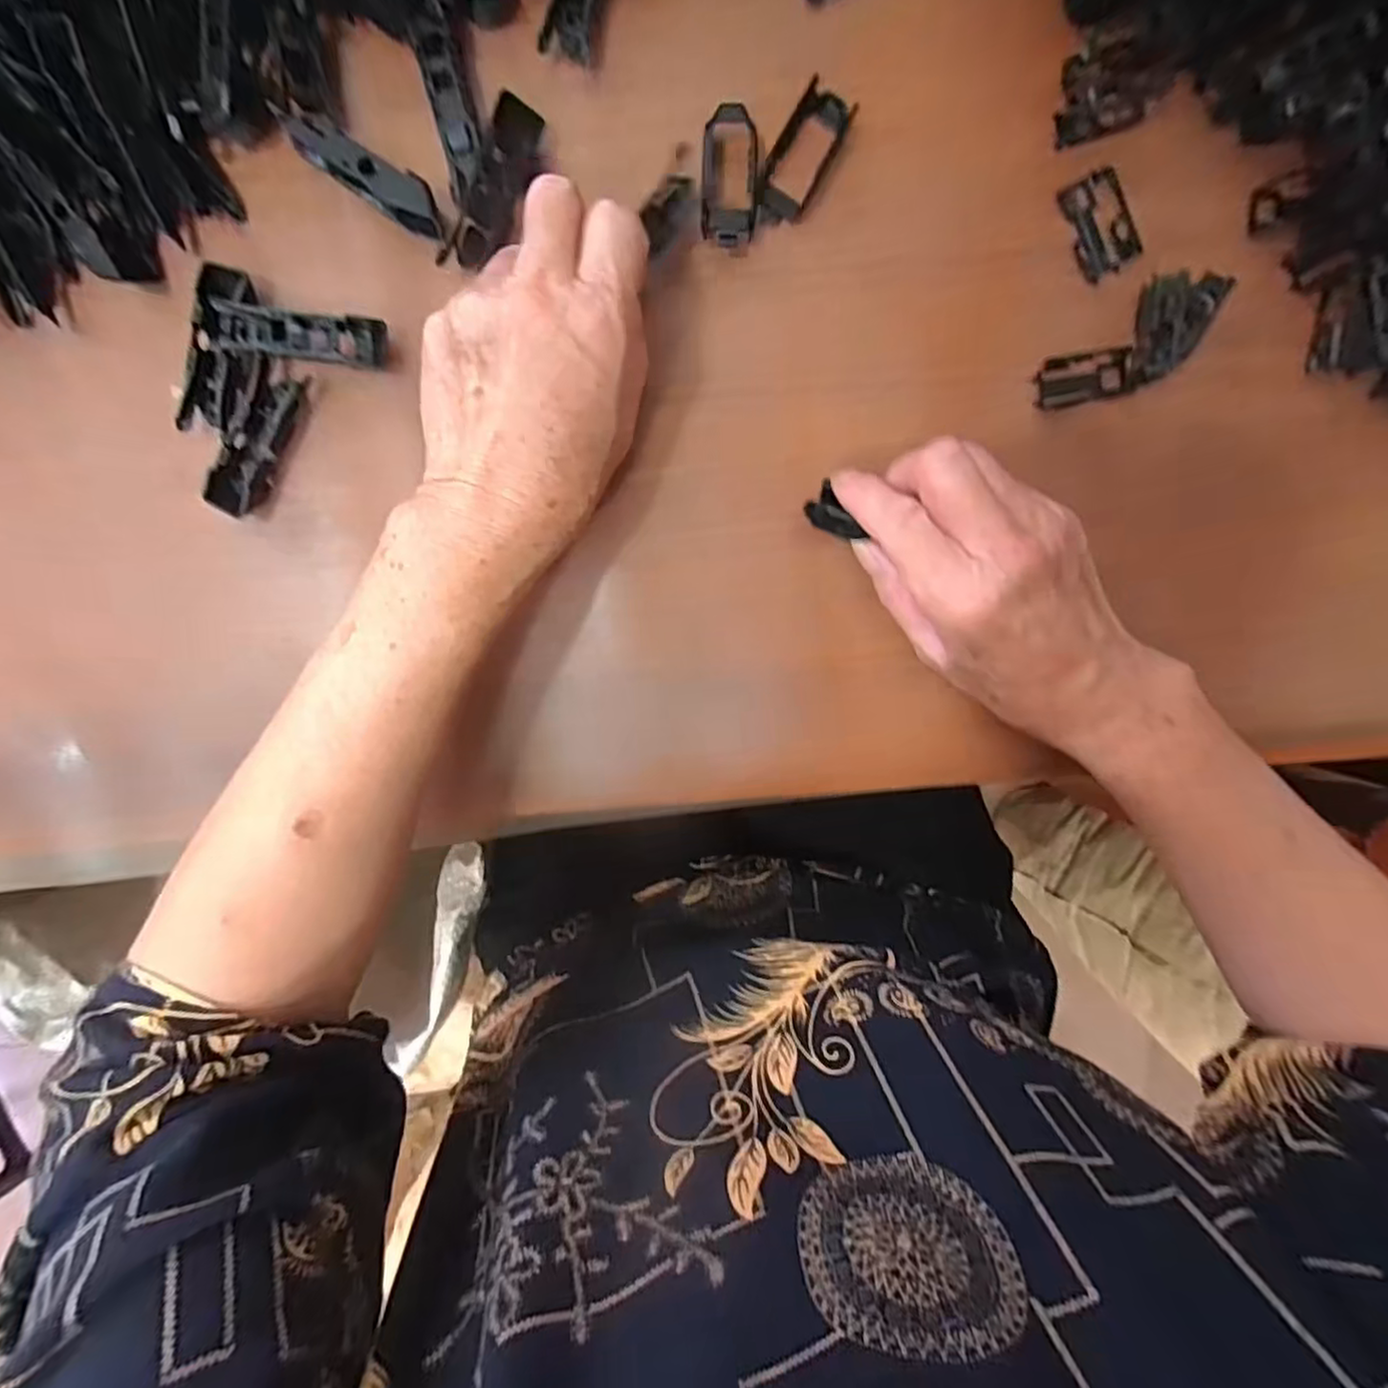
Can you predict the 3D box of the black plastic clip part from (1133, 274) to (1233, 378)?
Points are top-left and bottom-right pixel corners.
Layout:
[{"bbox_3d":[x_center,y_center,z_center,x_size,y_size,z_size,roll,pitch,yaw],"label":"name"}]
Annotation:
[{"bbox_3d":[0.201,-0.153,0.278,0.029,0.020,0.037,-8,99,1],"label":"black plastic clip part"}]

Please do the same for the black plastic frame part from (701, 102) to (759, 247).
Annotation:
[{"bbox_3d":[0.015,-0.211,0.272,0.023,0.011,0.049,-1,99,0],"label":"black plastic frame part"}]

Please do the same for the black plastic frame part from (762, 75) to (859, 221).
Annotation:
[{"bbox_3d":[0.046,-0.223,0.272,0.022,0.006,0.046,30,98,-5],"label":"black plastic frame part"}]

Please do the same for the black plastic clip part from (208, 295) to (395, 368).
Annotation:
[{"bbox_3d":[-0.162,-0.149,0.277,0.069,0.013,0.018,6,99,-1],"label":"black plastic clip part"}]

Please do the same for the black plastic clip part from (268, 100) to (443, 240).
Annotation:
[{"bbox_3d":[-0.131,-0.206,0.263,0.065,0.009,0.018,27,98,-13],"label":"black plastic clip part"}]

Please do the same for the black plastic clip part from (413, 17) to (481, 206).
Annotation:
[{"bbox_3d":[-0.096,-0.231,0.264,0.015,0.014,0.057,-10,99,1],"label":"black plastic clip part"}]

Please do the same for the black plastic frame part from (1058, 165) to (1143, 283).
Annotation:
[{"bbox_3d":[0.170,-0.197,0.277,0.021,0.009,0.039,-25,99,4],"label":"black plastic frame part"}]

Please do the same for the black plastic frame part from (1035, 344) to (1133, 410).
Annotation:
[{"bbox_3d":[0.169,-0.137,0.287,0.040,0.008,0.019,-12,99,1],"label":"black plastic frame part"}]

